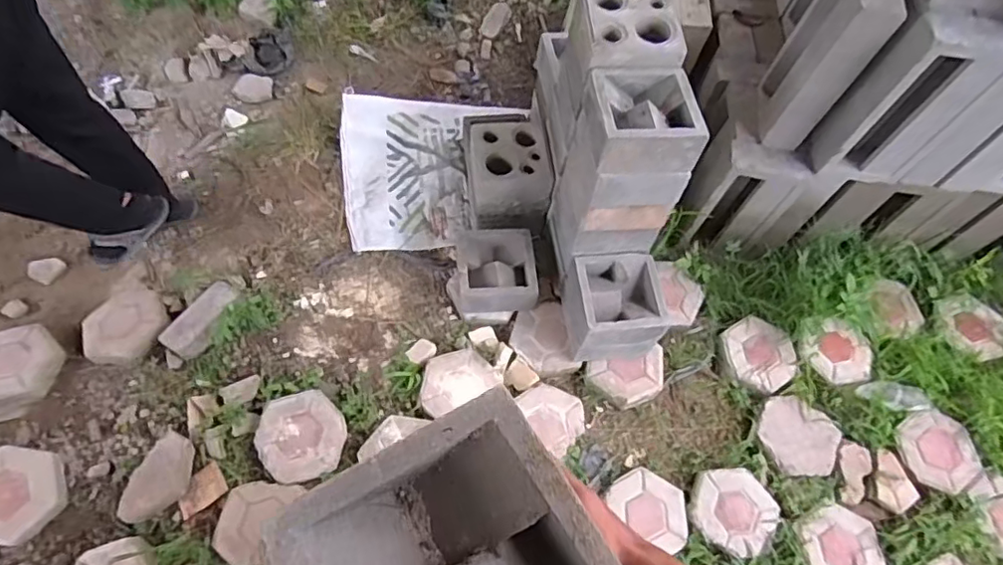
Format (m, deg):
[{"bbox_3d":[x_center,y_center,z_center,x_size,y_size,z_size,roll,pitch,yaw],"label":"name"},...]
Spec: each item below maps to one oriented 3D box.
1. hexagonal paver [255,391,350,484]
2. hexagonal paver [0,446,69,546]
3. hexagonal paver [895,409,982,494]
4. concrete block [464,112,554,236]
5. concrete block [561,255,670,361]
[{"bbox_3d":[-0.468,0.358,1.363,0.195,0.058,0.196,1,60,-5],"label":"hexagonal paver"},{"bbox_3d":[-1.083,0.468,1.287,0.196,0.045,0.191,12,60,1],"label":"hexagonal paver"},{"bbox_3d":[1.111,0.427,1.485,0.181,0.049,0.197,-19,64,-13],"label":"hexagonal paver"},{"bbox_3d":[0.015,-0.274,1.629,0.209,0.268,0.255,-5,61,-8],"label":"concrete block"},{"bbox_3d":[0.281,0.069,1.462,0.212,0.187,0.217,-2,61,-7],"label":"concrete block"}]

